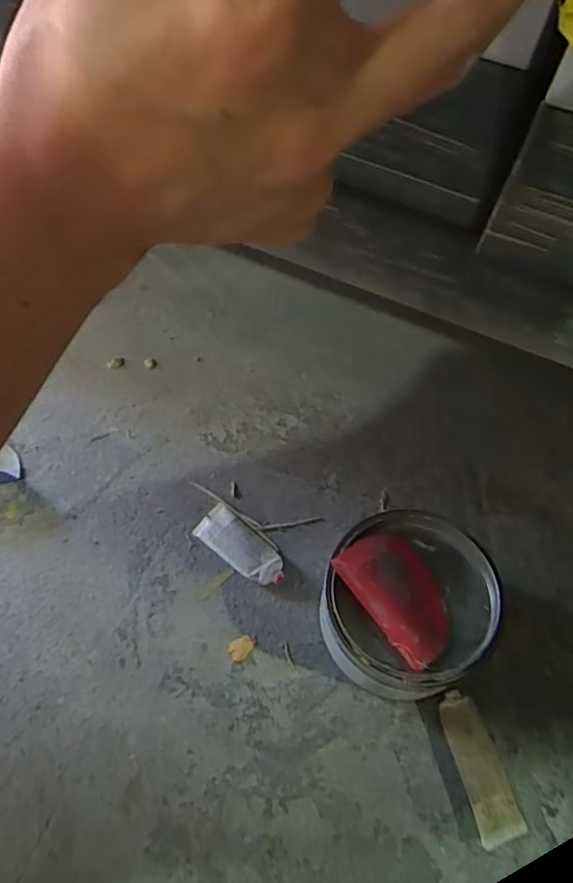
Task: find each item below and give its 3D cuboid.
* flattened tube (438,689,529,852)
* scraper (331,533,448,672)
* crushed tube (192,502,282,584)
[{"bbox_3d":[0.168,0.283,0.483,0.042,0.019,0.114,-15,63,-8],"label":"flattened tube"},{"bbox_3d":[0.100,0.130,0.482,0.071,0.009,0.112,-31,63,-19],"label":"scraper"},{"bbox_3d":[-0.049,0.113,0.596,0.113,0.027,0.045,37,68,18],"label":"crushed tube"}]

